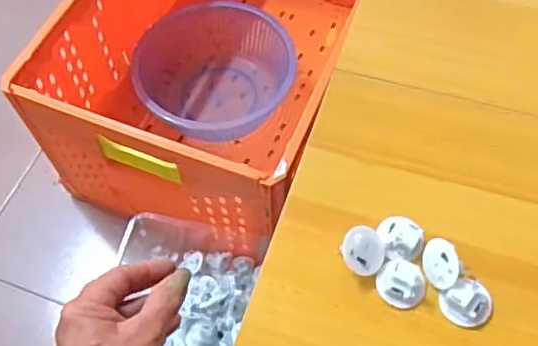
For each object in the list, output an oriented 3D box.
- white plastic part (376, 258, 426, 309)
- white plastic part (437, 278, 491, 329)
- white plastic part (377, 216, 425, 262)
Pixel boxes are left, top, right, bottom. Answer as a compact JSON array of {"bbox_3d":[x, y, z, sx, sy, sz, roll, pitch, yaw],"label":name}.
[{"bbox_3d":[0.089,0.074,0.397,0.032,0.014,0.028,13,62,10],"label":"white plastic part"},{"bbox_3d":[0.131,0.085,0.387,0.031,0.014,0.028,-25,62,-12],"label":"white plastic part"},{"bbox_3d":[0.093,0.045,0.412,0.030,0.009,0.031,-1,60,2],"label":"white plastic part"}]

